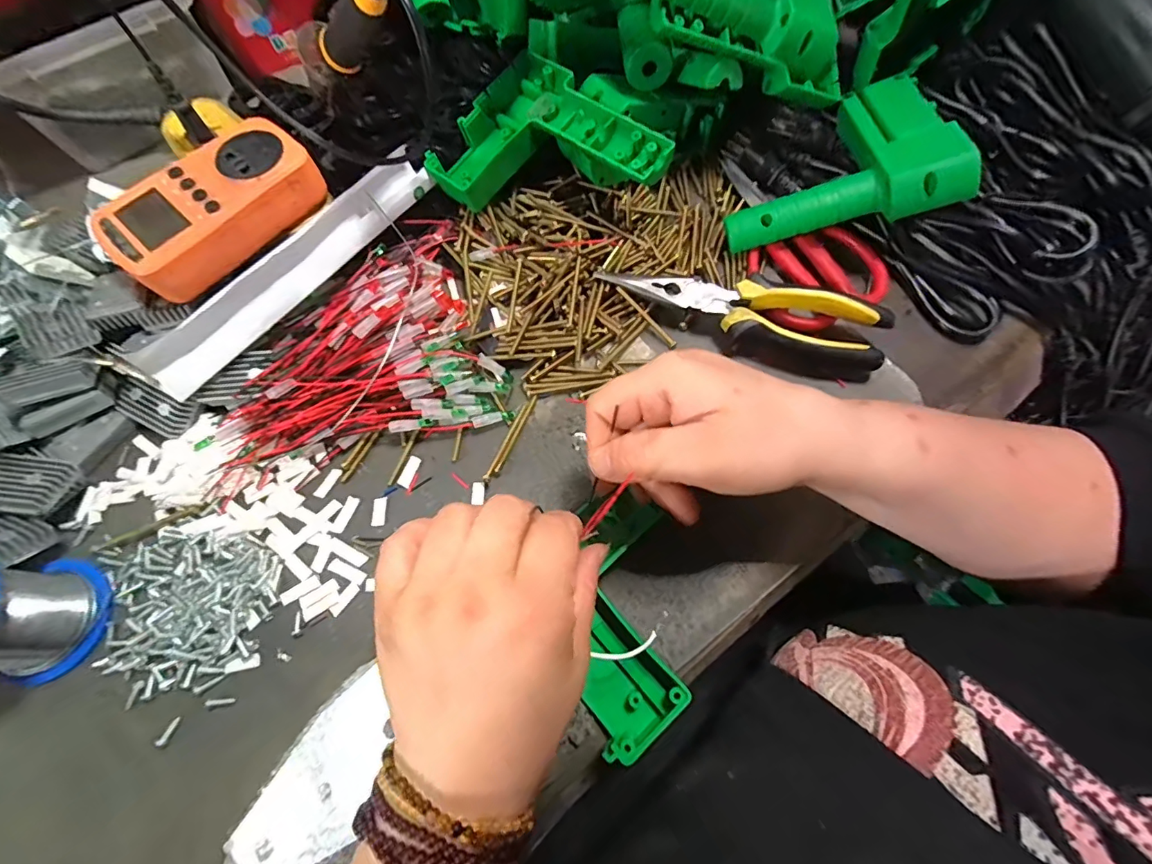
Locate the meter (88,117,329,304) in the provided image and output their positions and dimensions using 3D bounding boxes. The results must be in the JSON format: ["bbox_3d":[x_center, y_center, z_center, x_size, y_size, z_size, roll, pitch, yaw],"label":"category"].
[{"bbox_3d":[-0.228,-0.140,0.313,0.069,0.040,0.127,39,74,14],"label":"meter"}]

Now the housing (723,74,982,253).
[{"bbox_3d":[0.178,-0.188,0.344,0.146,0.026,0.115,-13,63,21],"label":"housing"}]

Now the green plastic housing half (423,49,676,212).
[{"bbox_3d":[-0.026,-0.190,0.347,0.117,0.053,0.158,-41,74,-14],"label":"green plastic housing half"}]

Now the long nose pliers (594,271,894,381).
[{"bbox_3d":[0.114,-0.086,0.329,0.184,0.030,0.046,22,70,9],"label":"long nose pliers"}]

